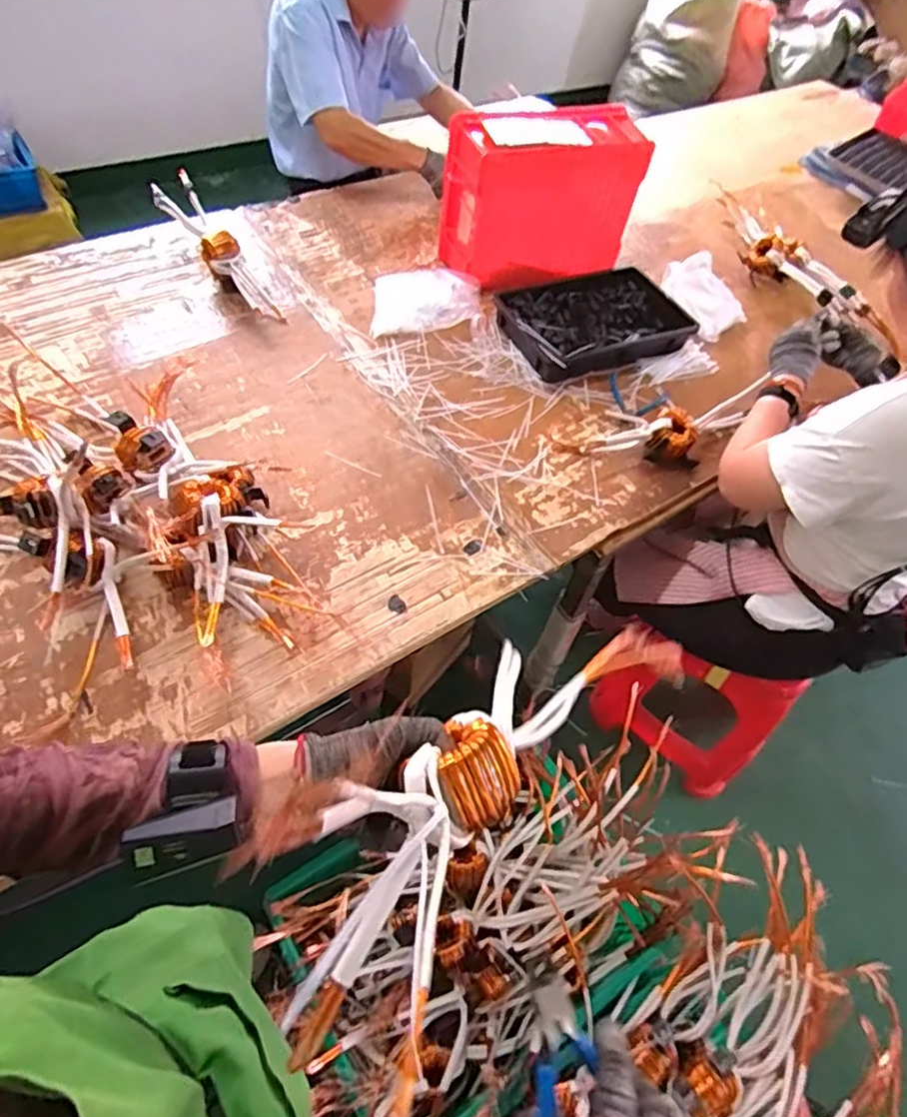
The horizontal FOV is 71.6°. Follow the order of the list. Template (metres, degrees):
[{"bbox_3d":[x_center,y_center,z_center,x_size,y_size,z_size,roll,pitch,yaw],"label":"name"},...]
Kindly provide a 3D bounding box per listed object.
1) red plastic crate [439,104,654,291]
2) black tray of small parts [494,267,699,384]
[{"bbox_3d":[0.197,-0.755,1.337,0.411,0.286,0.171,-16,58,-16],"label":"red plastic crate"},{"bbox_3d":[0.297,-0.491,1.305,0.396,0.057,0.254,-18,58,-18],"label":"black tray of small parts"}]

